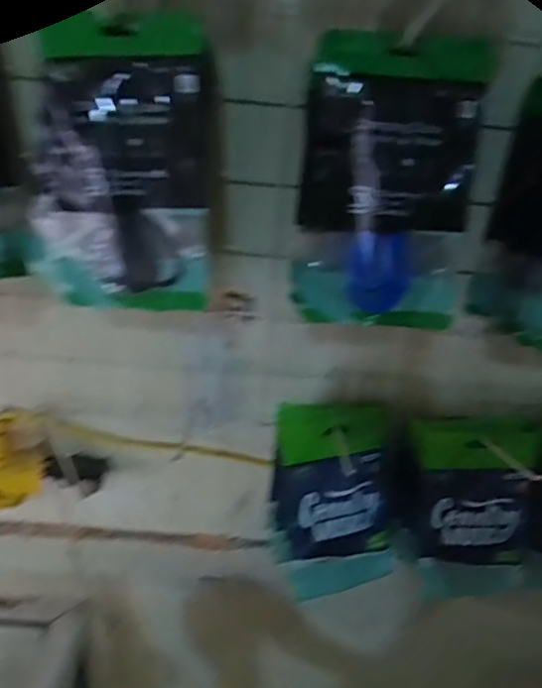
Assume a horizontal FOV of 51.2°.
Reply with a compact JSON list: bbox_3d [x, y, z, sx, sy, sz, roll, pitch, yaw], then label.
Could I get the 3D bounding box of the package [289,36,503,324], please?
[{"bbox_3d":[0.080,-0.111,0.396,0.114,0.176,0.083,1,27,-8],"label":"package"}]

